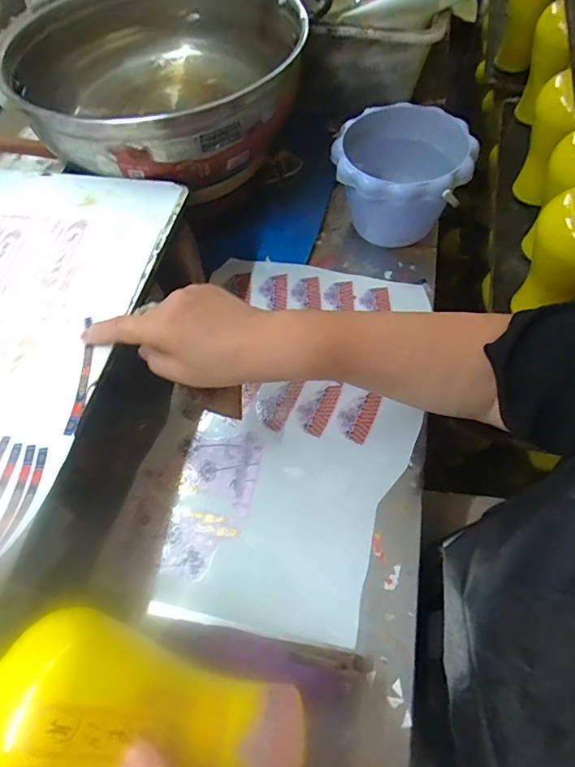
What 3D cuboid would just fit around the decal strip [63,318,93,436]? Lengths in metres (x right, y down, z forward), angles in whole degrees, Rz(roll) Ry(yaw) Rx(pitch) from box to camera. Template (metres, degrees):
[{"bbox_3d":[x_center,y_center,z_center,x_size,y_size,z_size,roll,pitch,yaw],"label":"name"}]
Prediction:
[{"bbox_3d":[-0.165,-0.010,0.376,0.011,0.004,0.108,-4,62,0],"label":"decal strip"}]

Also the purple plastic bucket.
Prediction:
[{"bbox_3d":[0.132,-0.250,0.587,0.165,0.122,0.150,0,60,0],"label":"purple plastic bucket"}]

